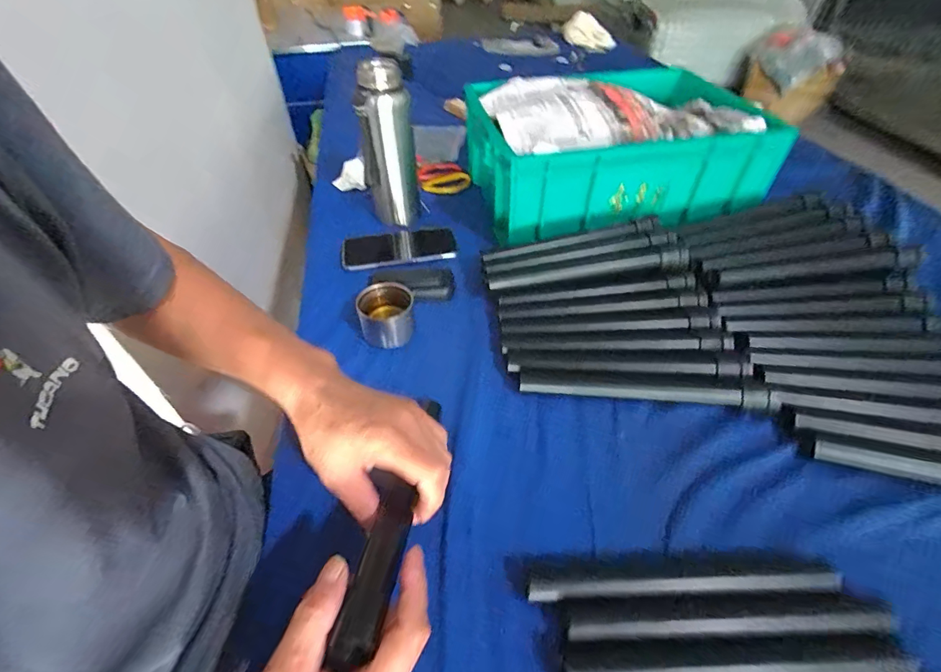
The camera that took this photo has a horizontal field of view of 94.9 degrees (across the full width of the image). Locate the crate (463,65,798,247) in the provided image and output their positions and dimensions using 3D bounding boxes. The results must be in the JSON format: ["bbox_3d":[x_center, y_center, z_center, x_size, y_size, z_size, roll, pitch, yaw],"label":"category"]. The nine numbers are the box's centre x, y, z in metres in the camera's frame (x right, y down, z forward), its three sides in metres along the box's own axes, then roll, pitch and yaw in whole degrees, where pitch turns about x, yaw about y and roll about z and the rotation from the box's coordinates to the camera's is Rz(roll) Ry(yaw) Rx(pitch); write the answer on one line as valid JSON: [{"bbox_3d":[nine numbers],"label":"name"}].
[{"bbox_3d":[0.213,-0.295,0.678,0.403,0.145,0.313,-8,45,-7],"label":"crate"}]

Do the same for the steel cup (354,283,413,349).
[{"bbox_3d":[-0.097,-0.026,0.500,0.061,0.050,0.064,-1,44,1],"label":"steel cup"}]

